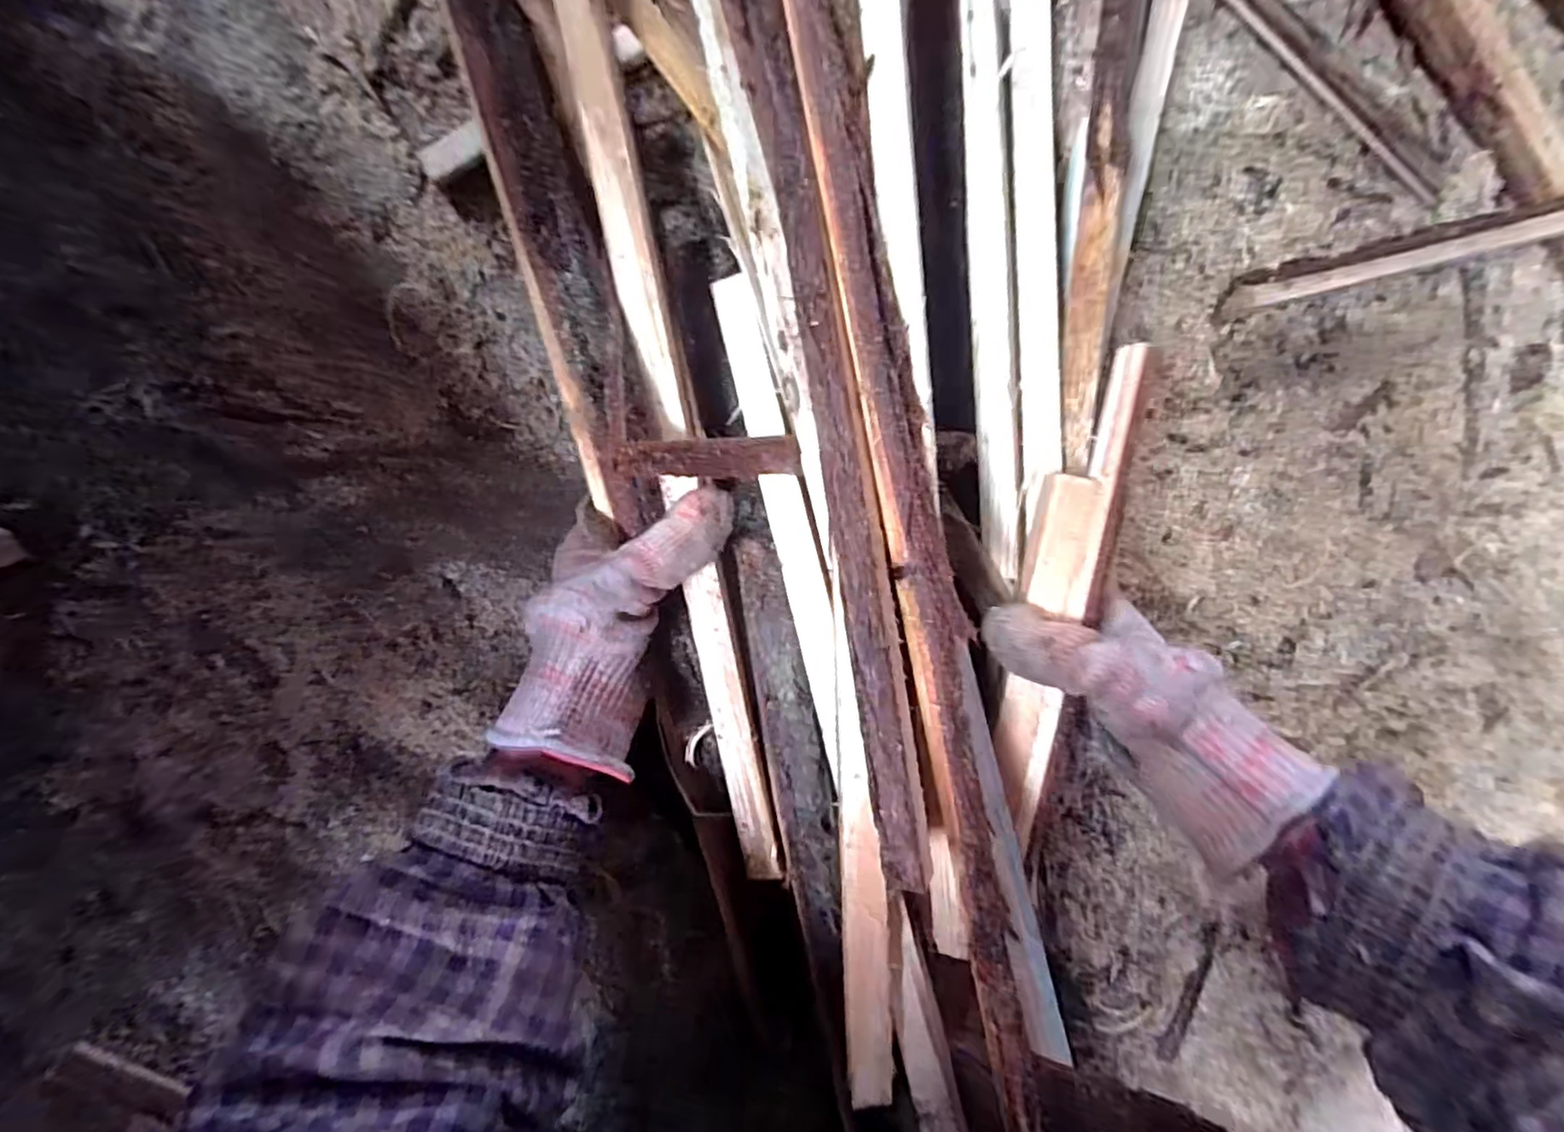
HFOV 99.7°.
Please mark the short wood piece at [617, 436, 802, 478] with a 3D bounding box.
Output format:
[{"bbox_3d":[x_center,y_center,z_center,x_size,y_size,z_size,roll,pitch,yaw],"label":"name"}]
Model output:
[{"bbox_3d":[-0.029,-0.046,0.276,0.077,0.010,0.016,-4,93,-22],"label":"short wood piece"}]

